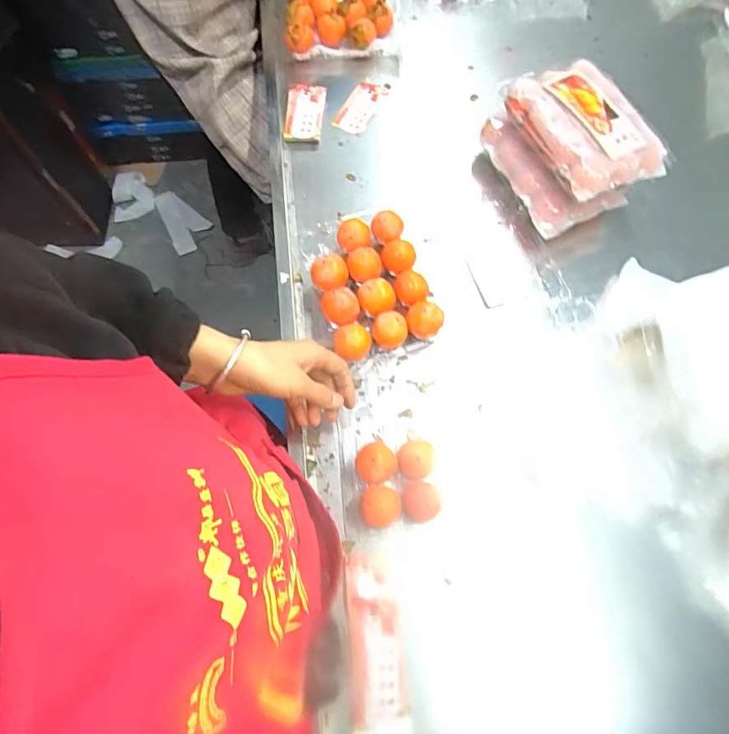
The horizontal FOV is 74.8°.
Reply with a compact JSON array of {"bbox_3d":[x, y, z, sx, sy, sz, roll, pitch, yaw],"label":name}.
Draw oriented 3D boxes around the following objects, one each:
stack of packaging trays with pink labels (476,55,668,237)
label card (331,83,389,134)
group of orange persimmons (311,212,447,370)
[{"bbox_3d":[0.268,-0.290,0.640,0.159,0.111,0.192,-24,73,-9],"label":"stack of packaging trays with pink labels"},{"bbox_3d":[-0.005,-0.397,0.727,0.049,0.008,0.102,25,73,6],"label":"label card"},{"bbox_3d":[0.004,-0.104,0.608,0.141,0.060,0.194,-18,72,-7],"label":"group of orange persimmons"}]

